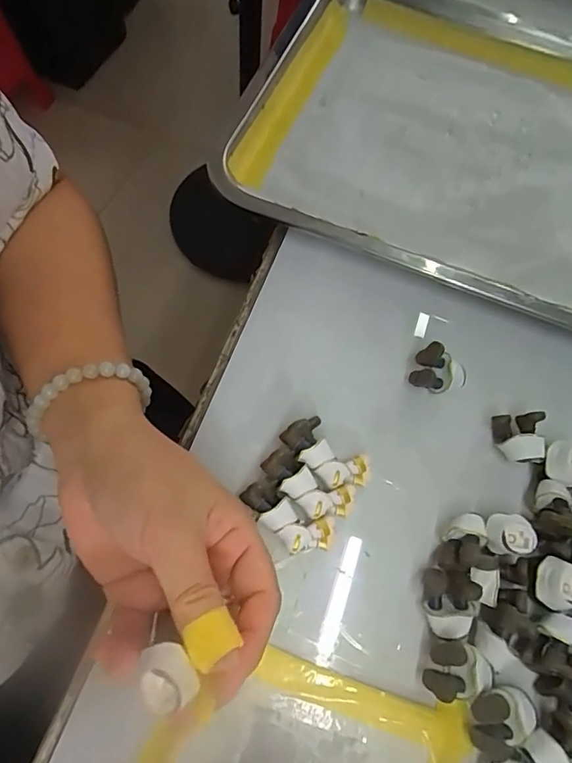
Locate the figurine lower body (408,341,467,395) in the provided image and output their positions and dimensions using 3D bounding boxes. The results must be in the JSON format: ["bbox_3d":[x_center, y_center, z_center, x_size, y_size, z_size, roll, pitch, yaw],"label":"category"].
[{"bbox_3d":[0.087,-0.006,0.278,0.029,0.019,0.022,16,67,4],"label":"figurine lower body"}]

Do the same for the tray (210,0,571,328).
[{"bbox_3d":[0.149,-0.180,0.361,0.339,0.030,0.282,21,63,7],"label":"tray"}]

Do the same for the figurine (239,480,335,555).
[{"bbox_3d":[0.000,0.068,0.245,0.050,0.017,0.022,36,71,-4],"label":"figurine"}]

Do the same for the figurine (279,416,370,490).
[{"bbox_3d":[0.022,0.038,0.258,0.051,0.016,0.028,36,71,-2],"label":"figurine"}]

